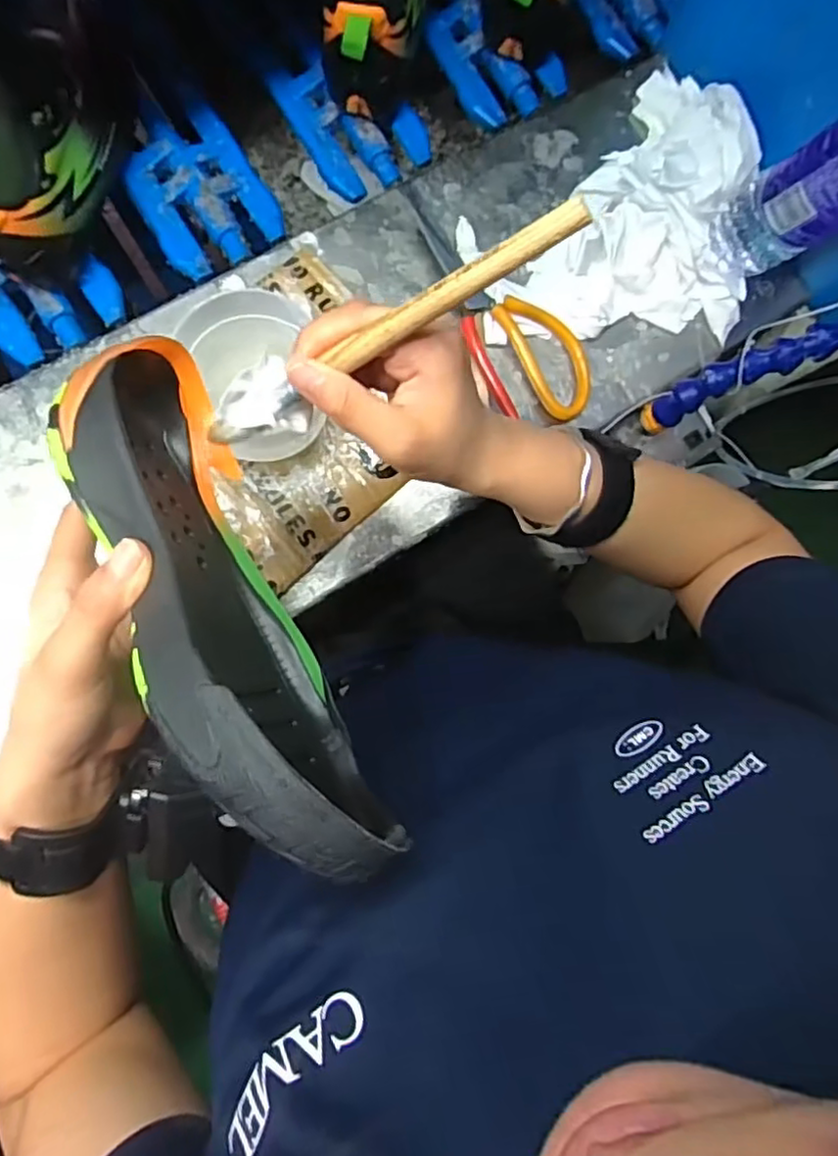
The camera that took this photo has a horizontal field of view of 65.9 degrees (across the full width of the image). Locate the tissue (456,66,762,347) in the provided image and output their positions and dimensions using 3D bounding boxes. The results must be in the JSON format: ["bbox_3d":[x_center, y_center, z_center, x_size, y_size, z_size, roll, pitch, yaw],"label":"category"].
[{"bbox_3d":[0.145,-0.294,0.497,0.231,0.044,0.216,-3,89,-8],"label":"tissue"}]

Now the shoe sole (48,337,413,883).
[{"bbox_3d":[-0.077,0.004,0.263,0.055,0.091,0.239,-33,69,1],"label":"shoe sole"}]

